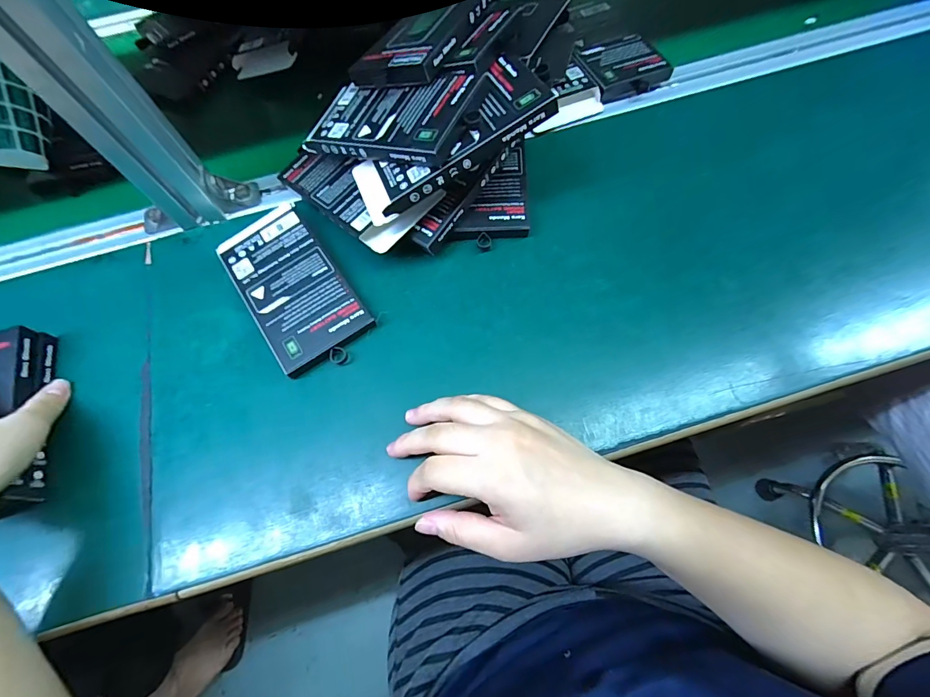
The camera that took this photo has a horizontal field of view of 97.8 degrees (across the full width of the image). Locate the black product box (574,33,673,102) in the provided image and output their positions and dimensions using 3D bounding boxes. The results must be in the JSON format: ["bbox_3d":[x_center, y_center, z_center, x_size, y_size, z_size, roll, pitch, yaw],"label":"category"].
[{"bbox_3d":[0.161,-0.289,0.416,0.078,0.020,0.072,-20,67,-5],"label":"black product box"}]

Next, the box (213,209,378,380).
[{"bbox_3d":[-0.142,-0.051,0.334,0.075,0.014,0.143,-35,72,-10],"label":"box"}]

